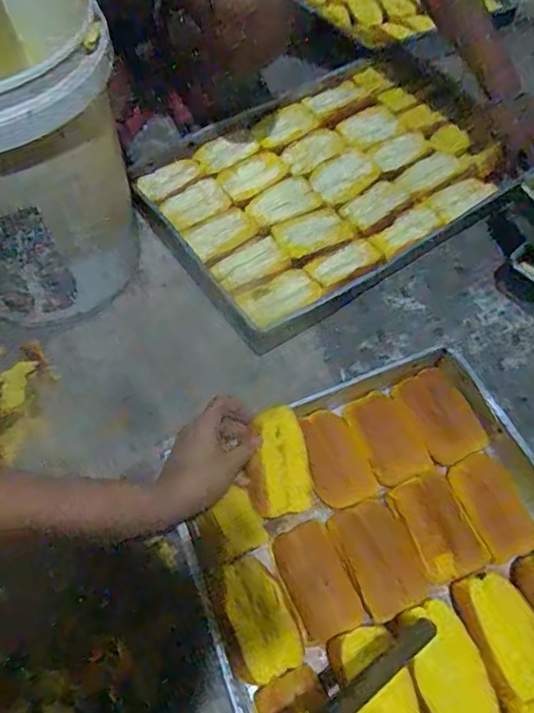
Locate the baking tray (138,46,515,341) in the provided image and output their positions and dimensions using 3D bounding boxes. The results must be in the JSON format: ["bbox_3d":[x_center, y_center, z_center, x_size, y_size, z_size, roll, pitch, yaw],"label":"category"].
[{"bbox_3d":[0.103,-0.292,0.912,0.587,0.065,0.406,-30,65,-18],"label":"baking tray"}]

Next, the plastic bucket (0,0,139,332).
[{"bbox_3d":[-0.346,-0.259,0.710,0.290,0.350,0.313,-28,64,-17],"label":"plastic bucket"}]

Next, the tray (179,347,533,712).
[{"bbox_3d":[0.172,0.303,0.548,0.407,0.066,0.620,-19,62,-12],"label":"tray"}]

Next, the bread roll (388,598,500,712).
[{"bbox_3d":[0.176,0.313,0.545,0.068,0.030,0.118,-15,61,-10],"label":"bread roll"}]

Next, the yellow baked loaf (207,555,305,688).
[{"bbox_3d":[-0.013,0.275,0.574,0.077,0.031,0.117,-21,62,-14],"label":"yellow baked loaf"}]

